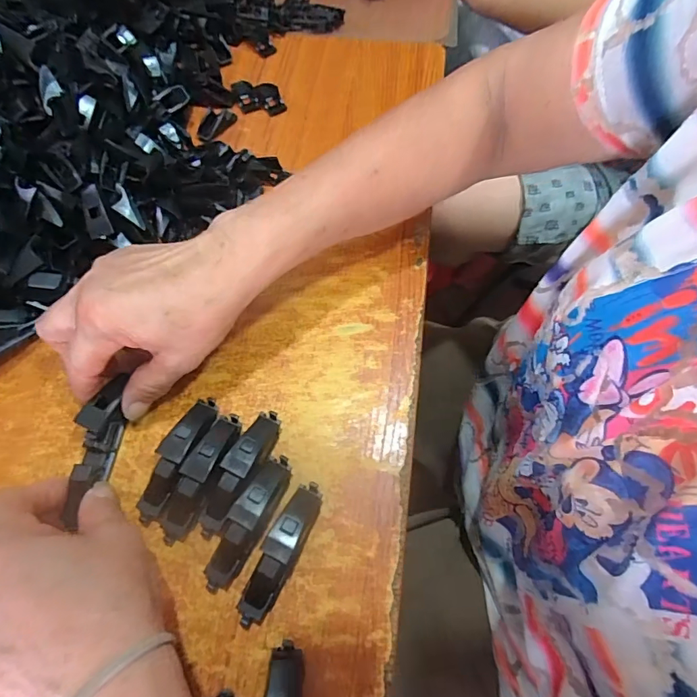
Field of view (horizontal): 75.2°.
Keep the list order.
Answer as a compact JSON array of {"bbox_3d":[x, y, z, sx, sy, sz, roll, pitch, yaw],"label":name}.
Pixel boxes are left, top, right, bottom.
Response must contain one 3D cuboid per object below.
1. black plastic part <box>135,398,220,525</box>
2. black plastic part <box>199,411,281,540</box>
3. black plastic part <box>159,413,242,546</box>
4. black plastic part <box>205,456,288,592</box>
[{"bbox_3d":[-0.108,0.069,0.287,0.018,0.024,0.082,20,66,8],"label":"black plastic part"},{"bbox_3d":[-0.067,0.076,0.283,0.023,0.022,0.082,19,66,8],"label":"black plastic part"},{"bbox_3d":[-0.092,0.079,0.283,0.020,0.023,0.082,23,67,9],"label":"black plastic part"},{"bbox_3d":[-0.060,0.102,0.270,0.021,0.025,0.081,24,67,10],"label":"black plastic part"}]

